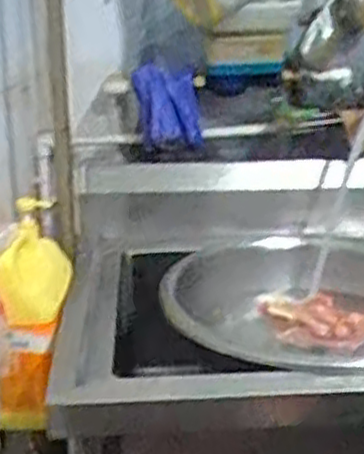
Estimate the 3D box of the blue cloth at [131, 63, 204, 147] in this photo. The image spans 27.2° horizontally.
[{"bbox_3d":[-0.026,-0.232,1.428,0.113,0.148,0.046,-4,-2,-17],"label":"blue cloth"}]

